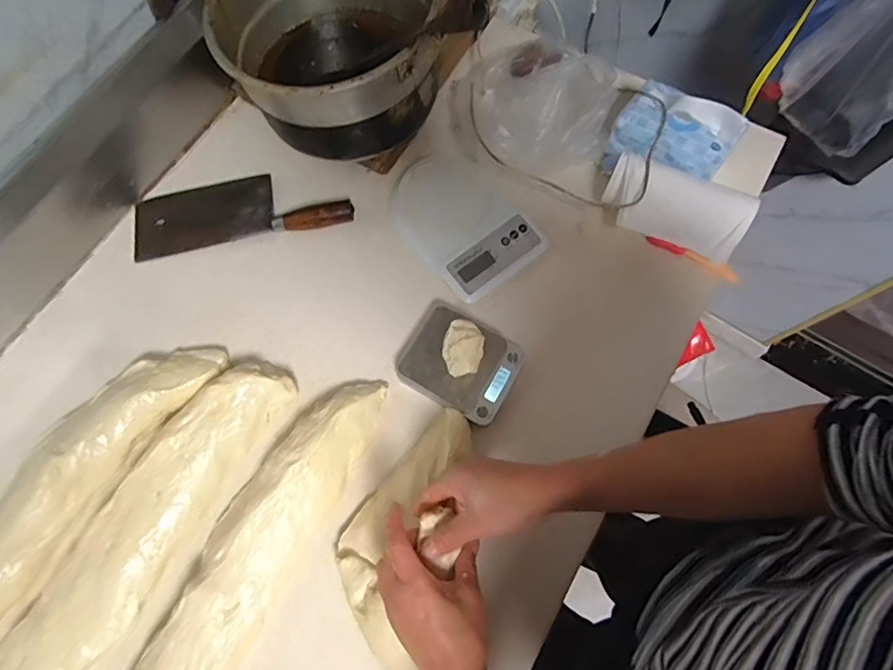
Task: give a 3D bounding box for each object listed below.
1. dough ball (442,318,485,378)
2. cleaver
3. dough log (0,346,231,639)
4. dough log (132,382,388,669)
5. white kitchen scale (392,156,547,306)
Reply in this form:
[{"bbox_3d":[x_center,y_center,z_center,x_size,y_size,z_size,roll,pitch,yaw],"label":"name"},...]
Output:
[{"bbox_3d":[0.019,0.015,0.574,0.044,0.048,0.061,-6,72,-1],"label":"dough ball"},{"bbox_3d":[-0.280,-0.176,0.677,0.292,0.030,0.101,-9,72,-5],"label":"cleaver"},{"bbox_3d":[-0.467,0.223,0.530,0.112,0.051,0.567,32,75,10],"label":"dough log"},{"bbox_3d":[-0.267,0.323,0.498,0.115,0.054,0.674,32,73,9],"label":"dough log"},{"bbox_3d":[0.019,-0.145,0.666,0.202,0.039,0.145,43,75,12],"label":"white kitchen scale"}]

